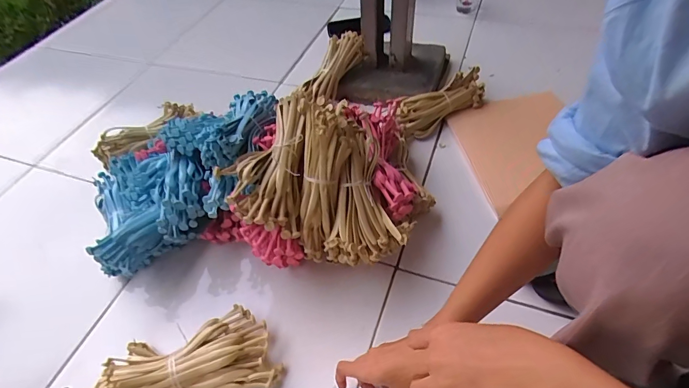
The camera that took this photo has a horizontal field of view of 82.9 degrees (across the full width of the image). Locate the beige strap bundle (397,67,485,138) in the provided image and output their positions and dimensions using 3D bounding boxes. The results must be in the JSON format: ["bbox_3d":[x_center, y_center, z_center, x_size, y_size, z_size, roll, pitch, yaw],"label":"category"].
[{"bbox_3d":[0.196,-0.188,0.791,0.215,0.053,0.074,-28,54,-16],"label":"beige strap bundle"}]

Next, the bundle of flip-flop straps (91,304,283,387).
[{"bbox_3d":[-0.208,0.229,0.520,0.226,0.053,0.112,-18,51,-8],"label":"bundle of flip-flop straps"}]

